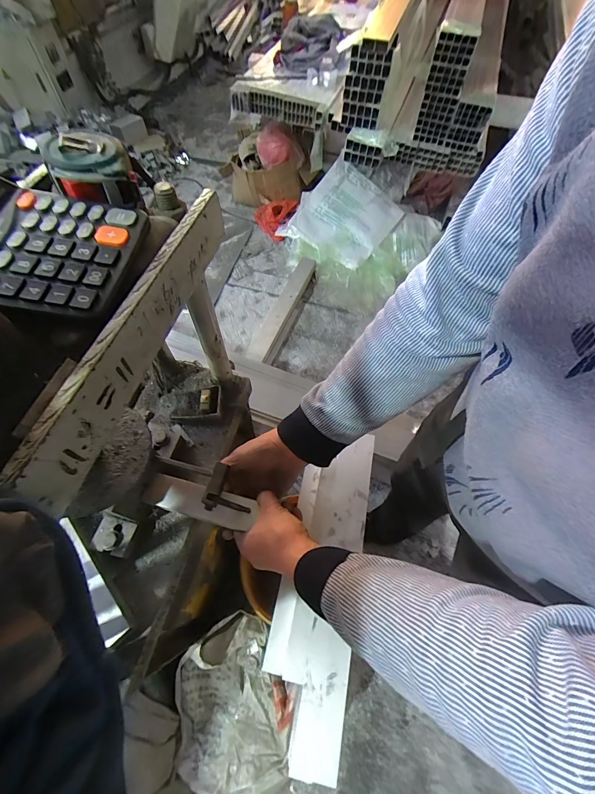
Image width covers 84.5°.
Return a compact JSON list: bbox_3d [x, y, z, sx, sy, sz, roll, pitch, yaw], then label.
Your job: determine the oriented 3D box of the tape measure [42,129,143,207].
[{"bbox_3d":[-0.175,-0.196,0.283,0.063,0.041,0.057,-15,63,-10],"label":"tape measure"}]

